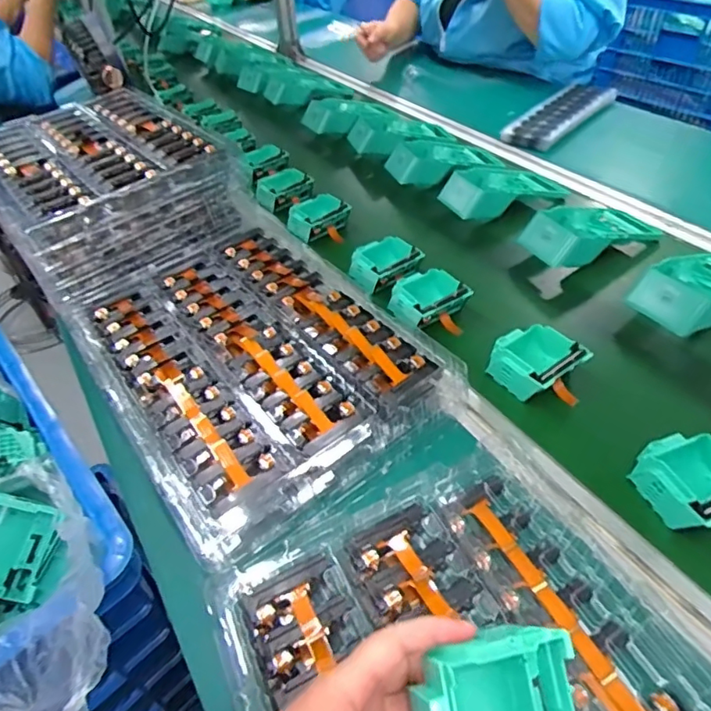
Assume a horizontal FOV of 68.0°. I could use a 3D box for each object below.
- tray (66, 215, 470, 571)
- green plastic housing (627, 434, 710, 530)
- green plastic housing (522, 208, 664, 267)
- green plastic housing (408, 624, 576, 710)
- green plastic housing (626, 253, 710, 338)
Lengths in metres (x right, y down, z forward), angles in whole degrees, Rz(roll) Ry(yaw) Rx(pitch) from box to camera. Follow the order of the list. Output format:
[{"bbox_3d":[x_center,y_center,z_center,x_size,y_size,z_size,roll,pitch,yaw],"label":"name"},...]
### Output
[{"bbox_3d":[-0.120,-0.020,0.540,0.261,0.032,0.377,-32,51,-23],"label":"tray"},{"bbox_3d":[0.280,0.103,0.435,0.073,0.038,0.077,-19,47,-12],"label":"green plastic housing"},{"bbox_3d":[0.310,-0.168,0.701,0.193,0.056,0.089,-23,48,-16],"label":"green plastic housing"},{"bbox_3d":[0.072,0.185,0.281,0.084,0.046,0.077,-4,71,-9],"label":"green plastic housing"},{"bbox_3d":[0.406,-0.078,0.614,0.186,0.046,0.103,-23,46,-32],"label":"green plastic housing"}]

